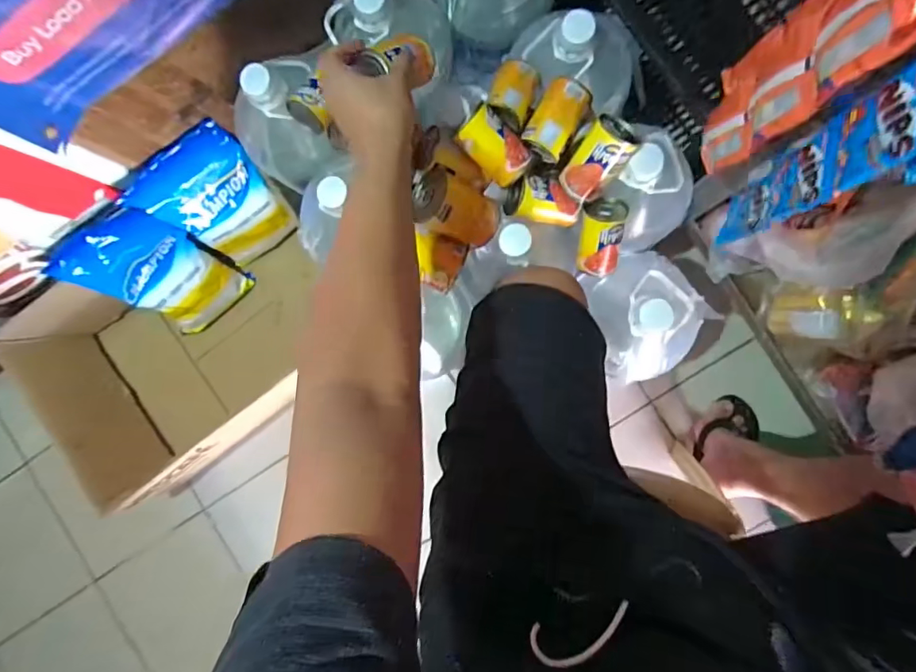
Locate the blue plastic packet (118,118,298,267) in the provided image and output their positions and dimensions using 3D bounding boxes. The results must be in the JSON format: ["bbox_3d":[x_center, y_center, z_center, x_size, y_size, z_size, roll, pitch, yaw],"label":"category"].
[{"bbox_3d":[-0.418,-0.238,0.906,0.193,0.274,0.060,-32,60,6],"label":"blue plastic packet"}]

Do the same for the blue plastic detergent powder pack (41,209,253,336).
[{"bbox_3d":[-0.548,-0.114,0.953,0.181,0.292,0.031,-45,51,7],"label":"blue plastic detergent powder pack"}]

